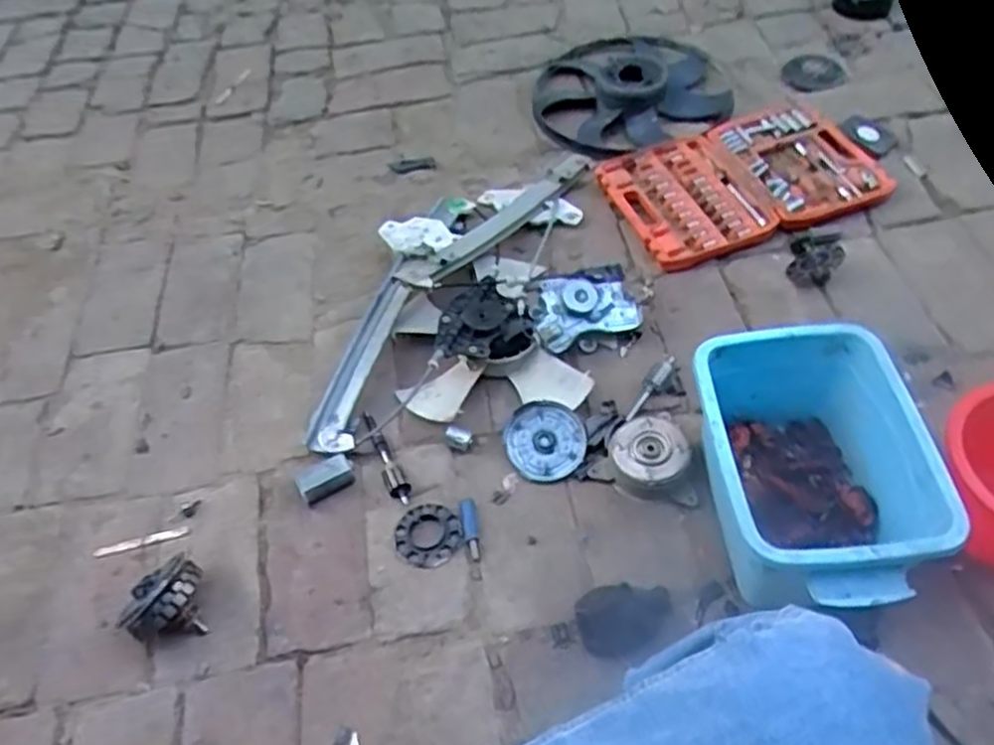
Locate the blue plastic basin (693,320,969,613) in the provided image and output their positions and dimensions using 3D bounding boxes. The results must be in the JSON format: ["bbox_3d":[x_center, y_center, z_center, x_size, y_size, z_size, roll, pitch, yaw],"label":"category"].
[{"bbox_3d":[0.312,0.111,0.780,0.193,0.163,0.277,-4,53,3],"label":"blue plastic basin"}]

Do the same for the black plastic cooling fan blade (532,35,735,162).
[{"bbox_3d":[0.242,-0.505,1.335,0.346,0.069,0.310,-23,55,-11],"label":"black plastic cooling fan blade"}]

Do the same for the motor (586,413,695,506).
[{"bbox_3d":[0.186,0.091,0.900,0.118,0.050,0.115,20,56,21],"label":"motor"}]

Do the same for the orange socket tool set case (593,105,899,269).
[{"bbox_3d":[0.375,-0.292,1.172,0.383,0.049,0.249,-18,52,-8],"label":"orange socket tool set case"}]

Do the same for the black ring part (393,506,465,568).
[{"bbox_3d":[-0.079,0.190,0.883,0.075,0.008,0.081,-3,51,4],"label":"black ring part"}]

